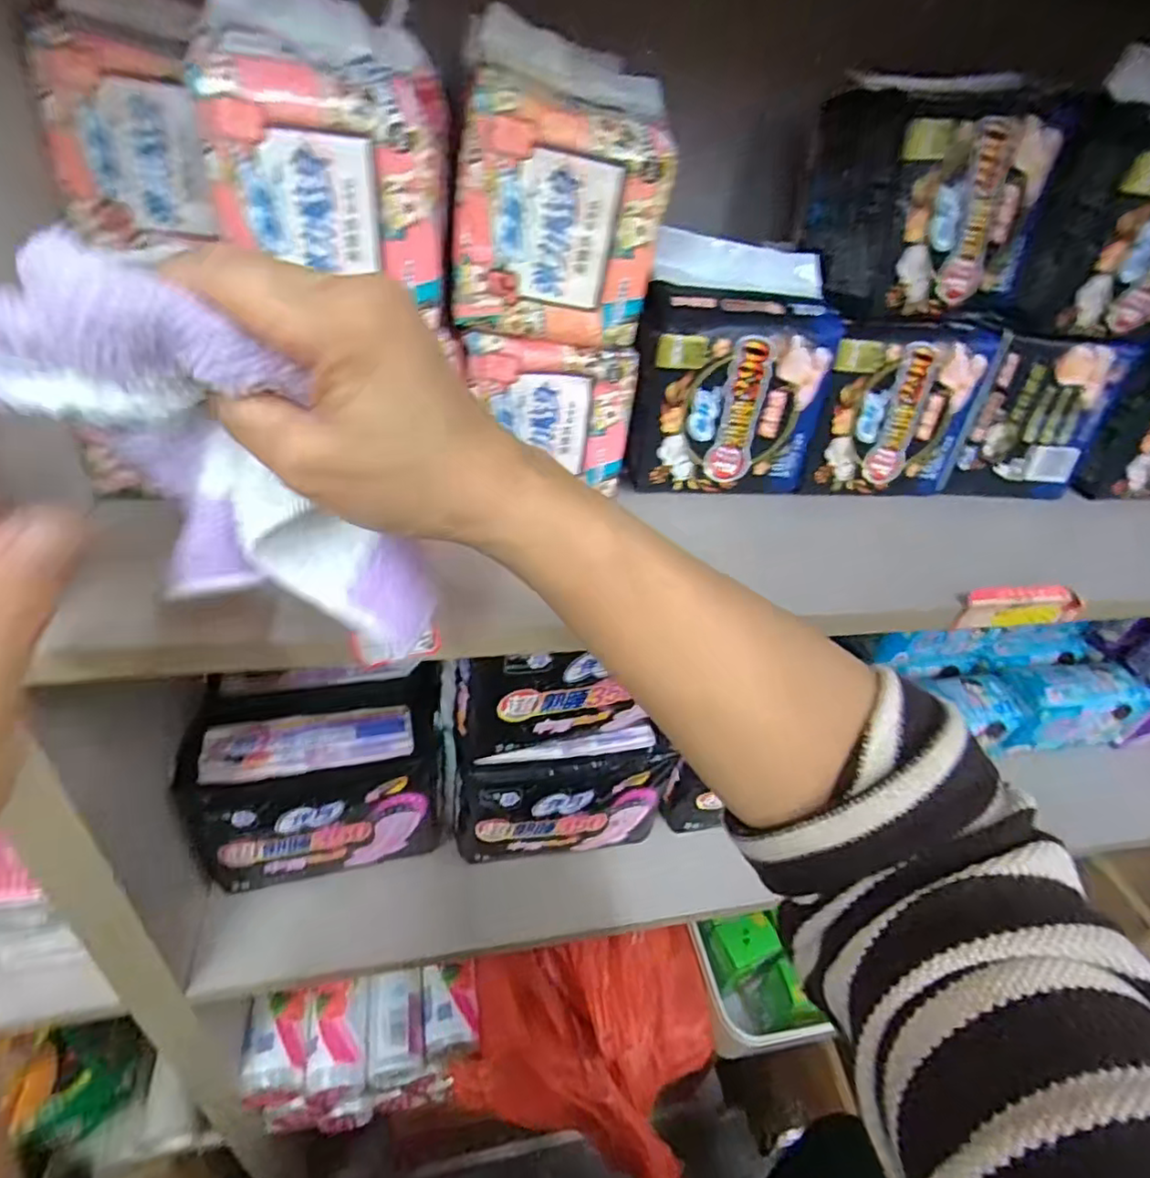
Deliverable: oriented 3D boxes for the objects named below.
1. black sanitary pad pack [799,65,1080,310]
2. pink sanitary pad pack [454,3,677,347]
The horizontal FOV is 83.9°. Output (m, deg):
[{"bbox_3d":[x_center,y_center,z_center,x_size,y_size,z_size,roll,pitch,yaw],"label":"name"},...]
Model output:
[{"bbox_3d":[0.212,-0.234,0.389,0.131,0.110,0.075,-6,39,-19],"label":"black sanitary pad pack"},{"bbox_3d":[-0.005,-0.195,0.320,0.096,0.116,0.071,5,37,-4],"label":"pink sanitary pad pack"}]

